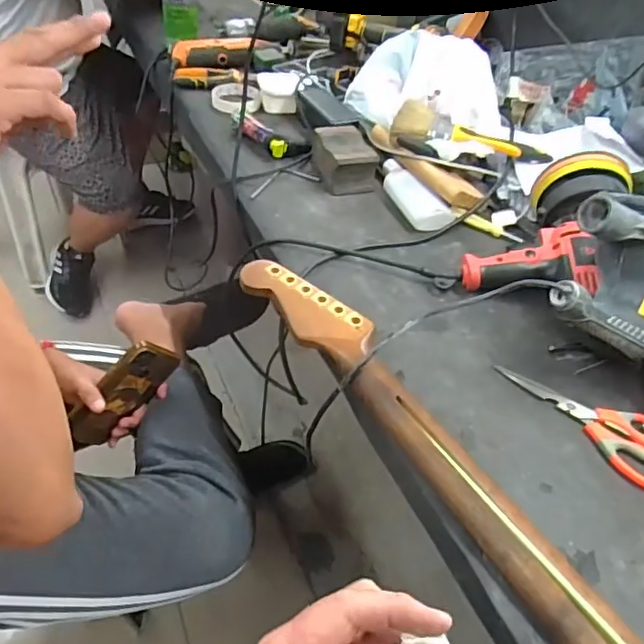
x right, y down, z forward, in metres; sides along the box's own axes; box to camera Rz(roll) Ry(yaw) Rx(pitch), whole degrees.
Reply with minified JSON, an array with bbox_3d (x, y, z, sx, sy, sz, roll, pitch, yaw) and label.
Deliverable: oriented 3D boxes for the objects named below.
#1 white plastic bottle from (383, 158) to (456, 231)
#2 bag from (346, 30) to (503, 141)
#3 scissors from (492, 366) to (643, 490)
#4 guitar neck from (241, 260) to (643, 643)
[{"bbox_3d":[0.128,-0.179,0.810,0.062,0.031,0.149,-9,46,-16],"label":"white plastic bottle"},{"bbox_3d":[0.165,-0.369,0.899,0.267,0.102,0.167,30,49,22],"label":"bag"},{"bbox_3d":[0.266,0.093,0.554,0.194,0.010,0.082,36,51,26],"label":"scissors"},{"bbox_3d":[0.120,0.128,0.492,0.074,0.028,0.629,-23,52,-27],"label":"guitar neck"}]

